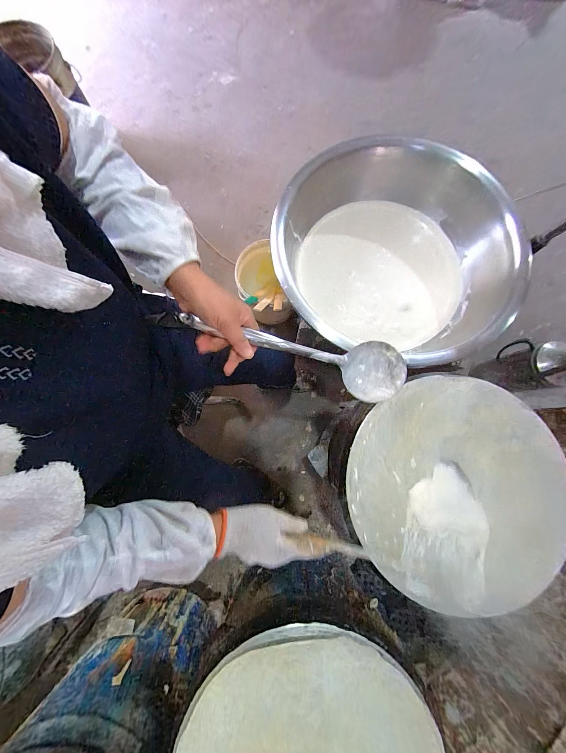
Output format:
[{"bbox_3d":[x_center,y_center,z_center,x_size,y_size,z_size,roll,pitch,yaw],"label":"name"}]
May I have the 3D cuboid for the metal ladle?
[{"bbox_3d":[0.020,-0.037,0.406,0.336,0.064,0.089,13,80,-12],"label":"metal ladle"}]

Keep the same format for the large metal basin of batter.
[{"bbox_3d":[0.280,-0.335,0.744,0.568,0.228,0.602,0,80,-1],"label":"large metal basin of batter"}]

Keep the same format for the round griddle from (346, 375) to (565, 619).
[{"bbox_3d":[0.293,0.189,0.451,0.348,0.027,0.369,0,80,-1],"label":"round griddle"}]

